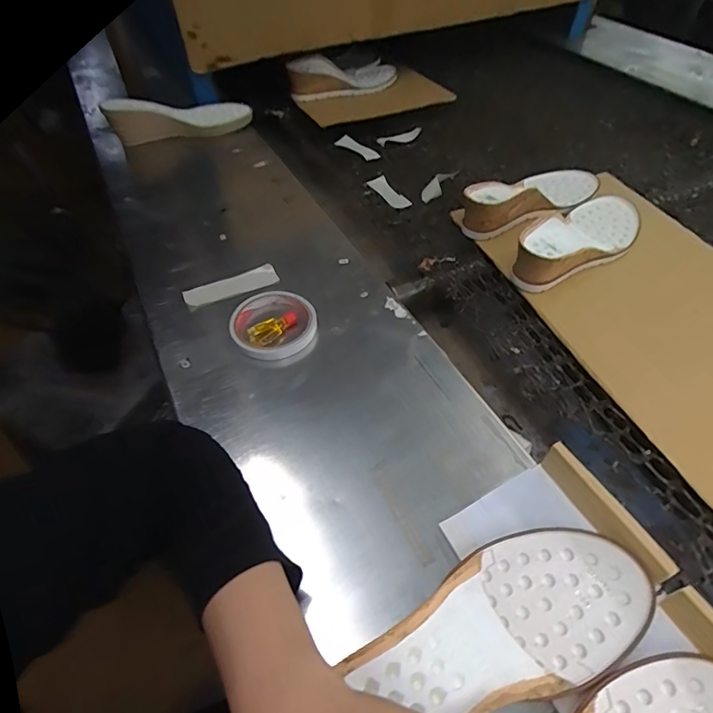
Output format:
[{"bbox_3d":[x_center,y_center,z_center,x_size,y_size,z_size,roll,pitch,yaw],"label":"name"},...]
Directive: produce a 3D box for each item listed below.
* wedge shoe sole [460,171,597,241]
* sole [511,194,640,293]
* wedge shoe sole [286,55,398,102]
[{"bbox_3d":[0.254,-0.227,0.647,0.238,0.053,0.096,-33,58,-25],"label":"wedge shoe sole"},{"bbox_3d":[0.296,-0.155,0.584,0.103,0.056,0.247,35,58,25],"label":"sole"},{"bbox_3d":[-0.021,-0.557,0.911,0.255,0.088,0.069,-31,57,-24],"label":"wedge shoe sole"}]

